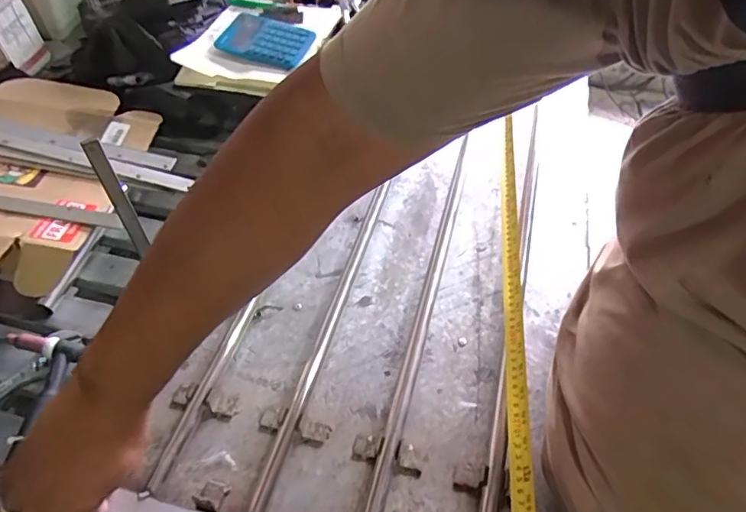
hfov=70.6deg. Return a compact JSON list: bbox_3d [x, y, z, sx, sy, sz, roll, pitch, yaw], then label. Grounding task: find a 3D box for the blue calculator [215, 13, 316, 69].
[{"bbox_3d":[-0.179,-0.366,0.886,0.146,0.012,0.104,14,62,5],"label":"blue calculator"}]

